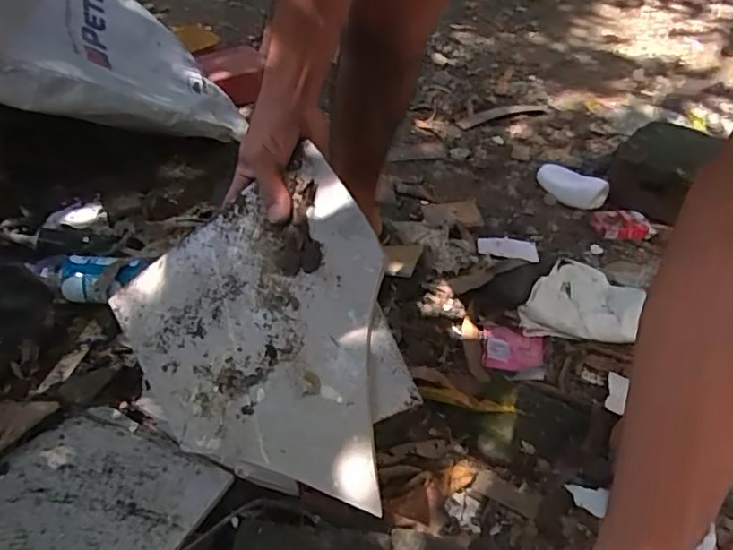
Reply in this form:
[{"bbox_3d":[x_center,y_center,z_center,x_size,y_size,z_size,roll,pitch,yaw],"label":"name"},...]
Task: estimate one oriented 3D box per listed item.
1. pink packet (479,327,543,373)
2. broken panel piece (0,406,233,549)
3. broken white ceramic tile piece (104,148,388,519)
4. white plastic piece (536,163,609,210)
[{"bbox_3d":[0.210,0.107,0.854,0.087,0.006,0.070,7,46,6],"label":"pink packet"},{"bbox_3d":[-0.294,0.238,0.631,0.245,0.007,0.224,11,28,19],"label":"broken panel piece"},{"bbox_3d":[-0.084,0.070,0.549,0.263,0.009,0.288,-36,74,11],"label":"broken white ceramic tile piece"},{"bbox_3d":[0.390,-0.172,1.144,0.136,0.023,0.067,36,97,37],"label":"white plastic piece"}]

